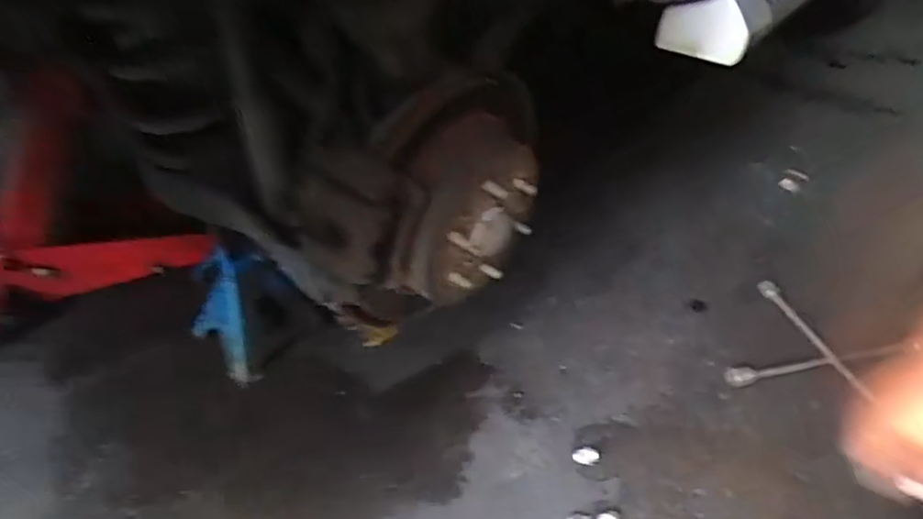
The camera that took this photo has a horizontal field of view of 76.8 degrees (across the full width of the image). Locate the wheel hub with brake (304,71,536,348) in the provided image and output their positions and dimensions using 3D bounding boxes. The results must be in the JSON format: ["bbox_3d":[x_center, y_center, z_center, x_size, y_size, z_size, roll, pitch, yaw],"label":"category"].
[{"bbox_3d":[-0.035,-0.058,0.696,0.297,0.264,0.118,-24,46,-28],"label":"wheel hub with brake"}]

